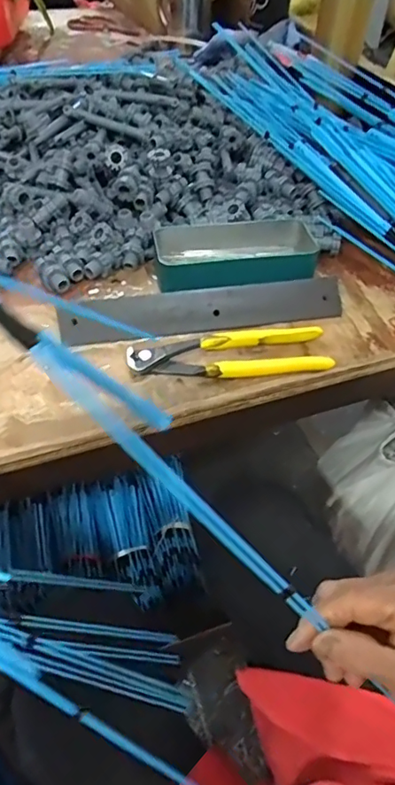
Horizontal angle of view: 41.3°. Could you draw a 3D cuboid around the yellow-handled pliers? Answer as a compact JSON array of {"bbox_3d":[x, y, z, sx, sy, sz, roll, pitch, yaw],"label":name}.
[{"bbox_3d":[0.027,-0.030,0.431,0.159,0.017,0.043,-4,49,-6],"label":"yellow-handled pliers"}]

